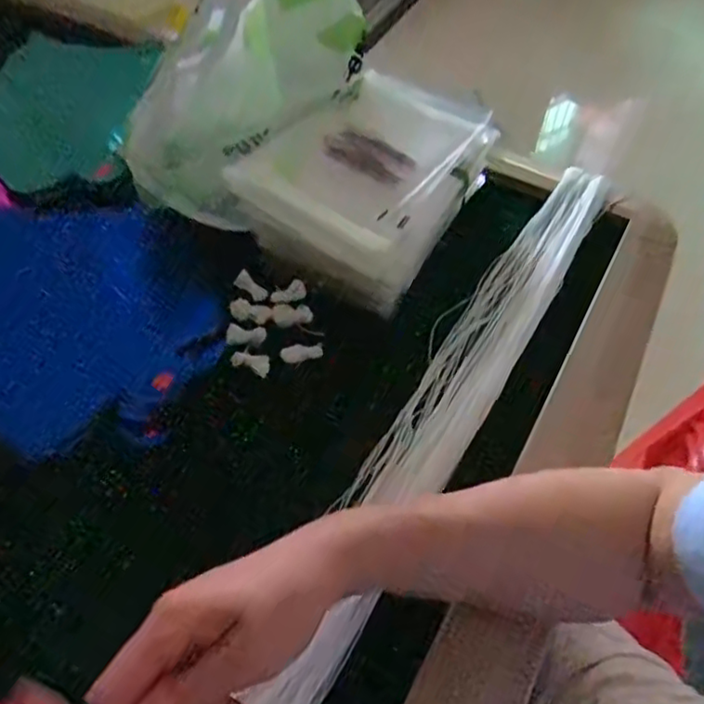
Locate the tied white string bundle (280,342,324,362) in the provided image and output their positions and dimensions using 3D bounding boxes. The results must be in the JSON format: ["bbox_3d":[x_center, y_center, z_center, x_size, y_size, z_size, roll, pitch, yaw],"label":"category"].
[{"bbox_3d":[-0.038,0.000,0.491,0.033,0.009,0.013,-17,57,-12],"label":"tied white string bundle"}]

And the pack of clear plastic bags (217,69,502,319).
[{"bbox_3d":[0.013,-0.150,0.545,0.167,0.063,0.221,21,57,14],"label":"pack of clear plastic bags"}]

